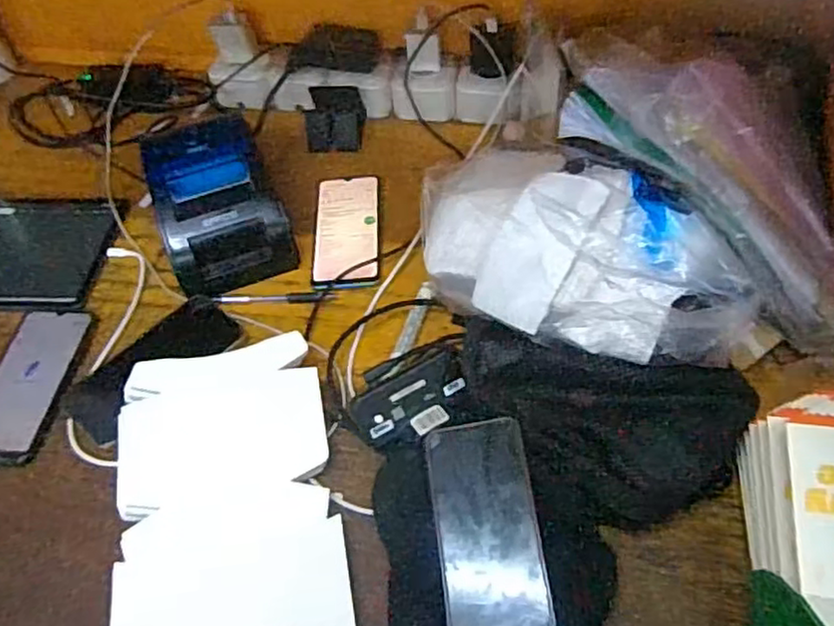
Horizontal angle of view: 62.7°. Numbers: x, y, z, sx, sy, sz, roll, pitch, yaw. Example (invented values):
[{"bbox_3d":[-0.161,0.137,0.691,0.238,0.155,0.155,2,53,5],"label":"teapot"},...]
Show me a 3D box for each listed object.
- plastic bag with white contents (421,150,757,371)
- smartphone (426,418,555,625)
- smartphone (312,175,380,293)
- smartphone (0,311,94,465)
[{"bbox_3d":[0.131,-0.050,0.577,0.296,0.112,0.157,24,58,21],"label":"plastic bag with white contents"},{"bbox_3d":[0.052,0.162,0.520,0.077,0.010,0.160,-12,63,11],"label":"smartphone"},{"bbox_3d":[-0.079,-0.097,0.767,0.073,0.006,0.166,-4,52,1],"label":"smartphone"},{"bbox_3d":[-0.380,0.067,0.669,0.080,0.010,0.169,3,53,6],"label":"smartphone"}]

